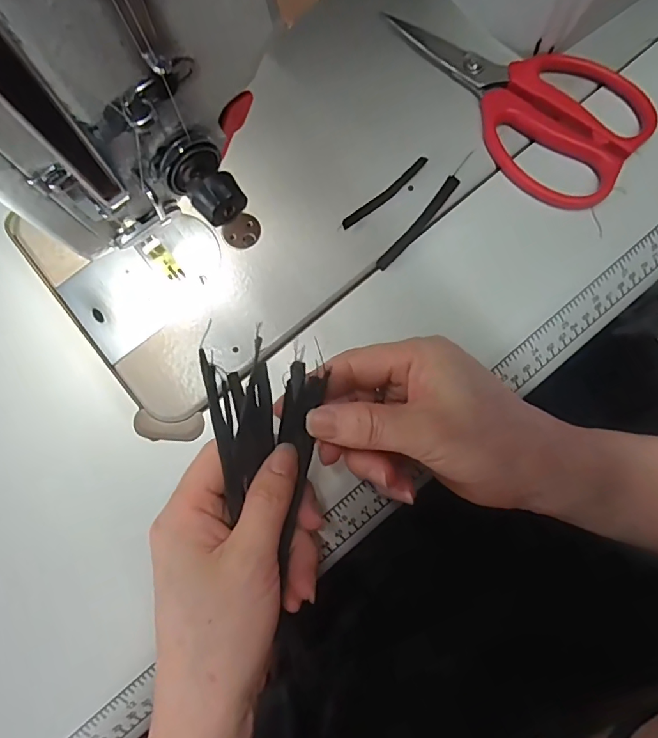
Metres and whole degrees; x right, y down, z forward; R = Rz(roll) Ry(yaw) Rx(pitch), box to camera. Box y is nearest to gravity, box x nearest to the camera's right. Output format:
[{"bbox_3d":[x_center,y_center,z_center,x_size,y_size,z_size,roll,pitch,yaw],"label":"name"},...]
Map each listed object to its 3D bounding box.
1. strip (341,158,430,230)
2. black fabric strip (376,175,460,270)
[{"bbox_3d":[0.035,-0.110,0.305,0.068,0.004,0.006,-41,82,-6],"label":"strip"},{"bbox_3d":[0.056,-0.091,0.301,0.009,0.004,0.074,39,83,7],"label":"black fabric strip"}]

